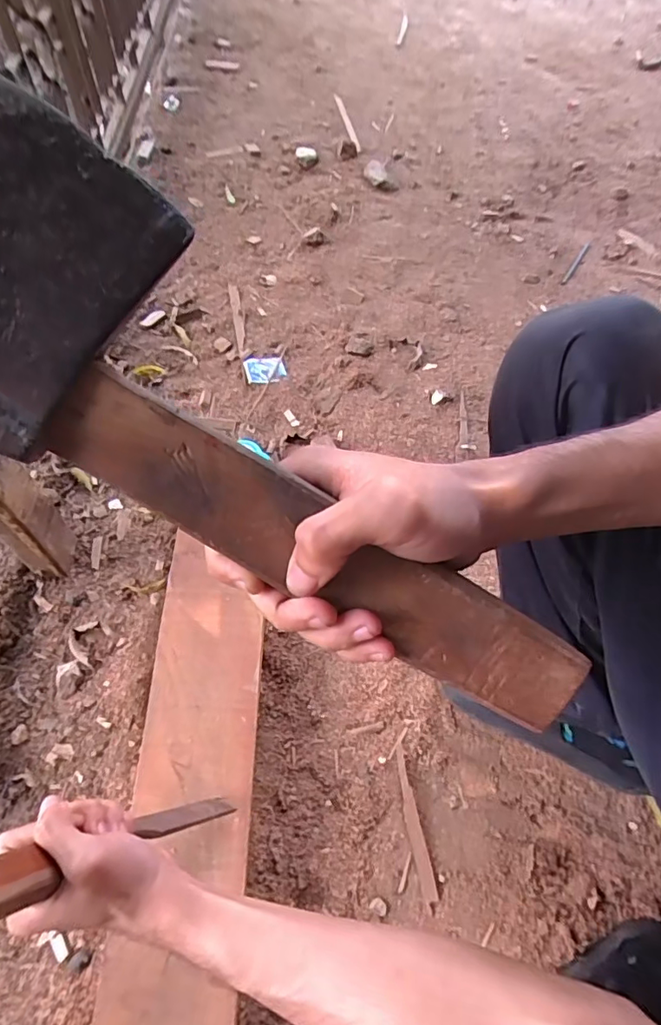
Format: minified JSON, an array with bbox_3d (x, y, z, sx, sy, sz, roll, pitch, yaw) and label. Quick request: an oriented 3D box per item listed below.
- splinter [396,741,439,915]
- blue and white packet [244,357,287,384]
[{"bbox_3d":[0.088,0.328,0.557,0.016,0.005,0.150,-9,59,-6],"label":"splinter"},{"bbox_3d":[-0.114,-0.250,0.902,0.068,0.009,0.054,-9,59,-6],"label":"blue and white packet"}]

